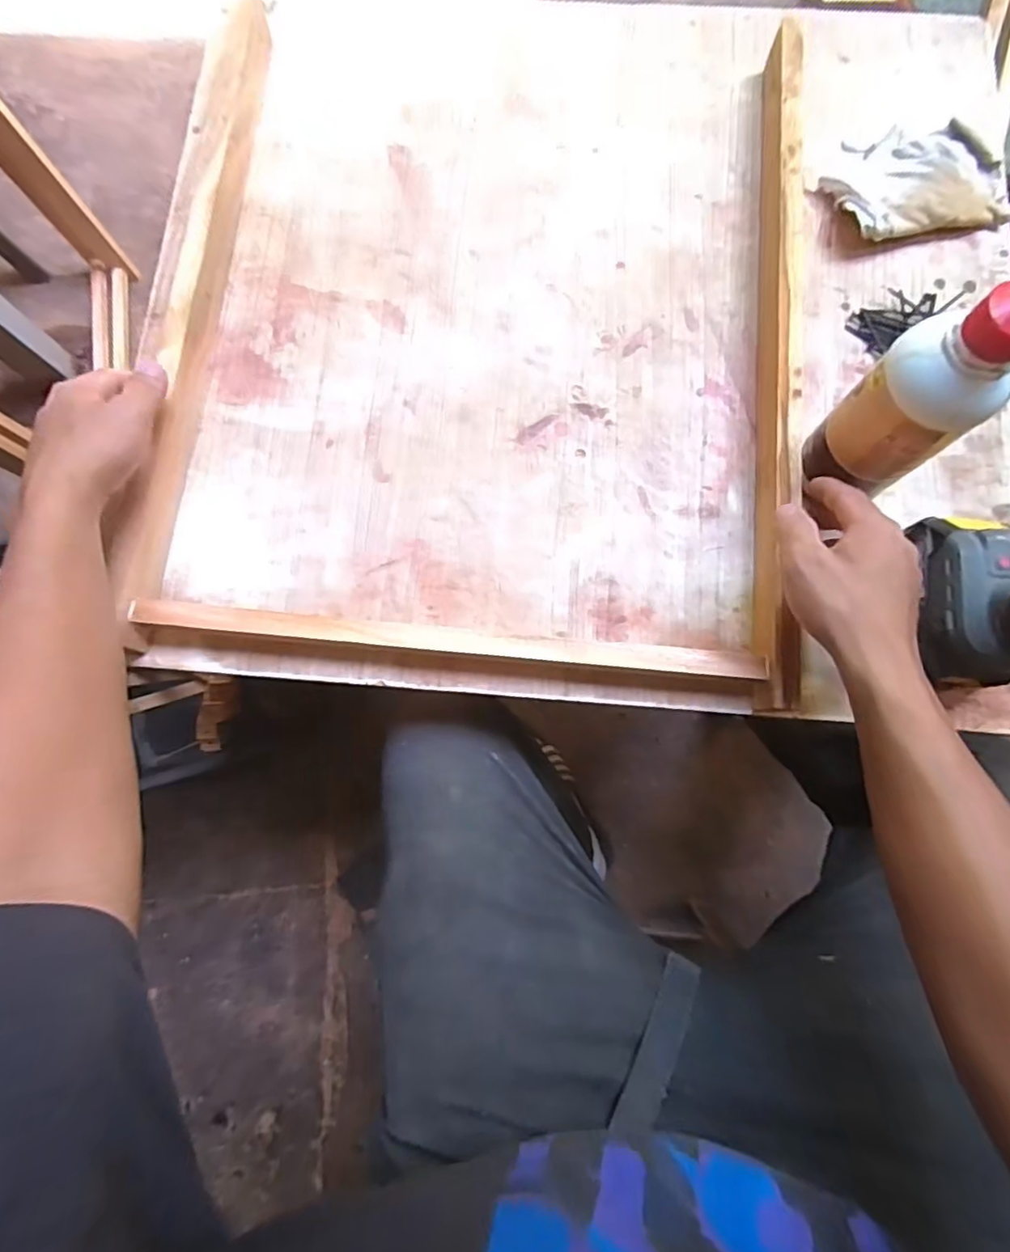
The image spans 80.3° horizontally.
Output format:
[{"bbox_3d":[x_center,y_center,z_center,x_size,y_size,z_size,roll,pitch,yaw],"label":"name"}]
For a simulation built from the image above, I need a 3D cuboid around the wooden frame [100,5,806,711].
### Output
[{"bbox_3d":[-0.034,-0.251,0.493,0.536,0.055,0.574,5,80,1],"label":"wooden frame"}]

